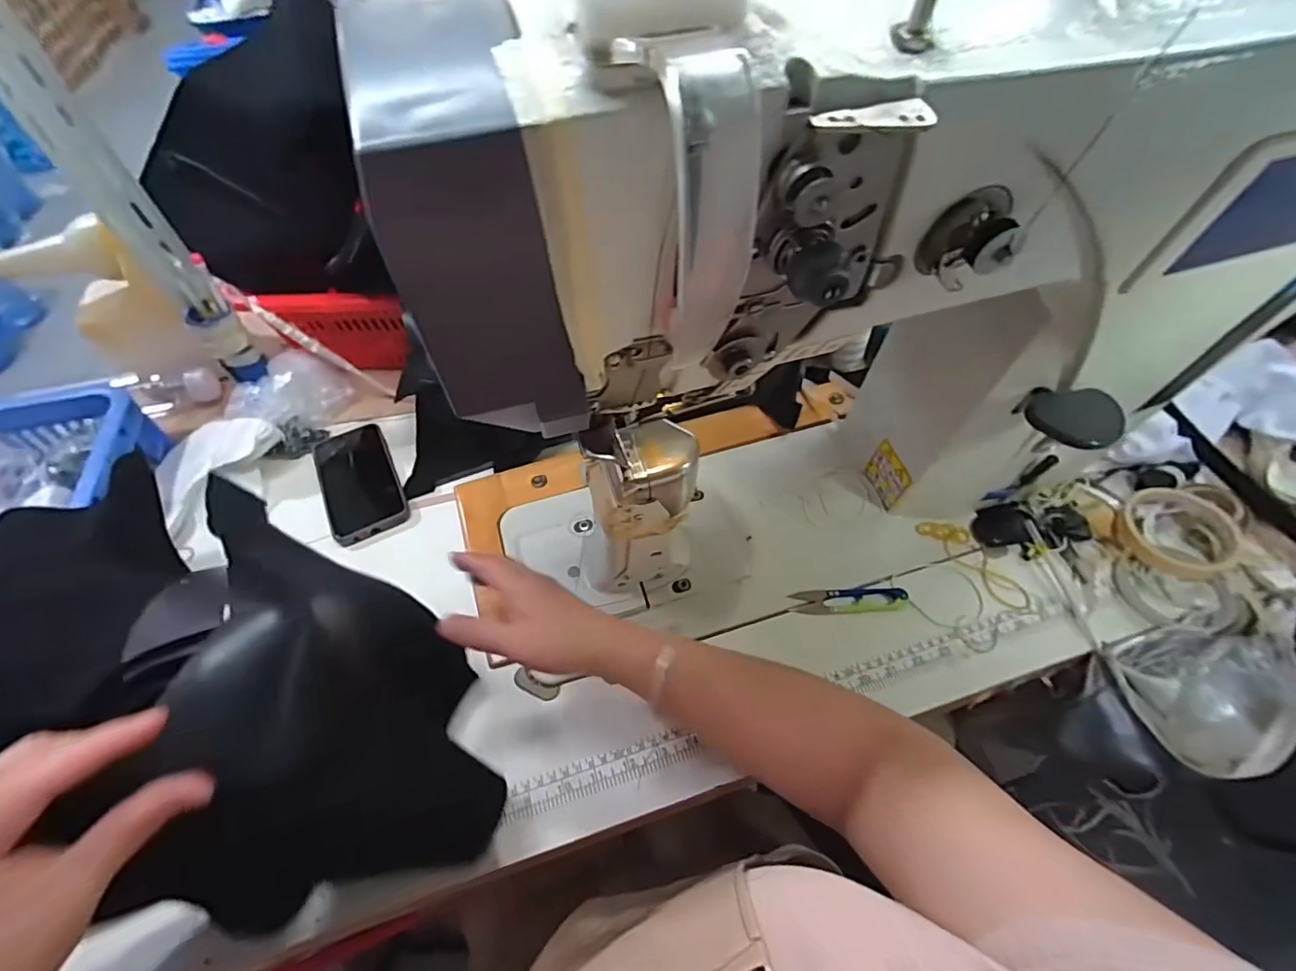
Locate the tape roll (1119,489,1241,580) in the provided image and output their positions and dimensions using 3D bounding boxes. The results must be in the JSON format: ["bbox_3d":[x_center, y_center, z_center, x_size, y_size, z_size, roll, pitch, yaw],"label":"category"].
[{"bbox_3d":[0.494,0.041,0.534,0.096,0.022,0.092,-1,52,1],"label":"tape roll"}]

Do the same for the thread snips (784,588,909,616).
[{"bbox_3d":[0.181,0.104,0.515,0.099,0.013,0.024,-3,52,-2],"label":"thread snips"}]

